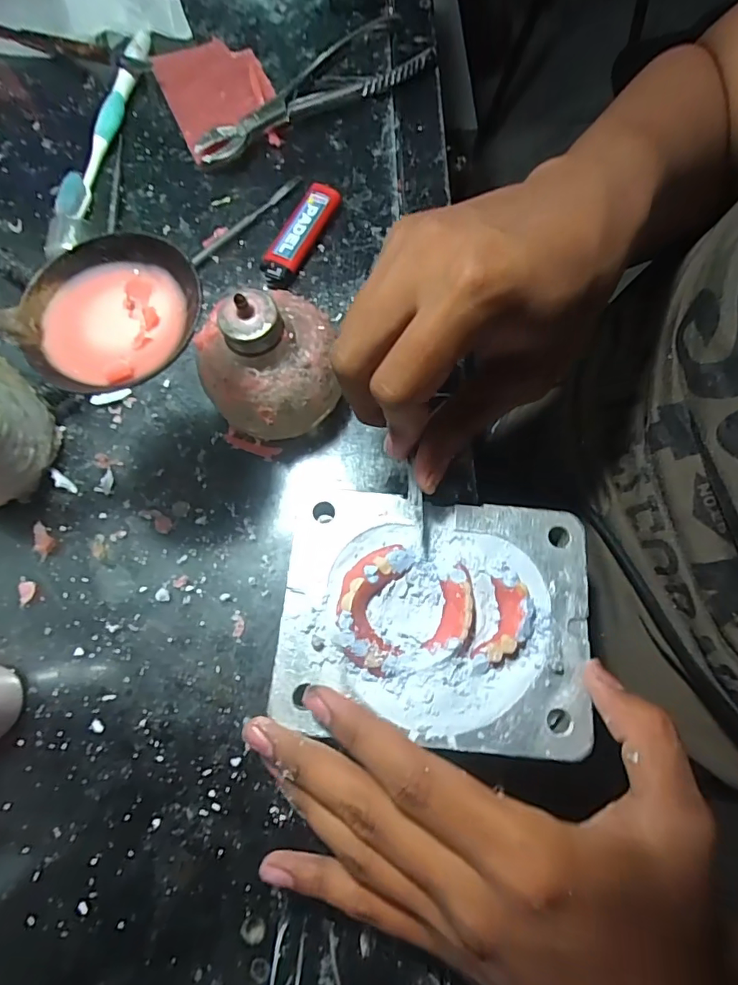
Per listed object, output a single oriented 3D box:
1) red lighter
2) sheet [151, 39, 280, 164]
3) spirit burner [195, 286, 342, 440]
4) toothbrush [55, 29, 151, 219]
[{"bbox_3d":[-0.046,-0.167,0.322,0.023,0.014,0.077,24,75,8],"label":"red lighter"},{"bbox_3d":[-0.112,-0.300,0.370,0.075,0.012,0.115,-25,76,-3],"label":"sheet"},{"bbox_3d":[-0.052,-0.068,0.264,0.073,0.073,0.069,-16,74,-4],"label":"spirit burner"},{"bbox_3d":[-0.187,-0.267,0.356,0.017,0.018,0.175,11,74,4],"label":"toothbrush"}]

